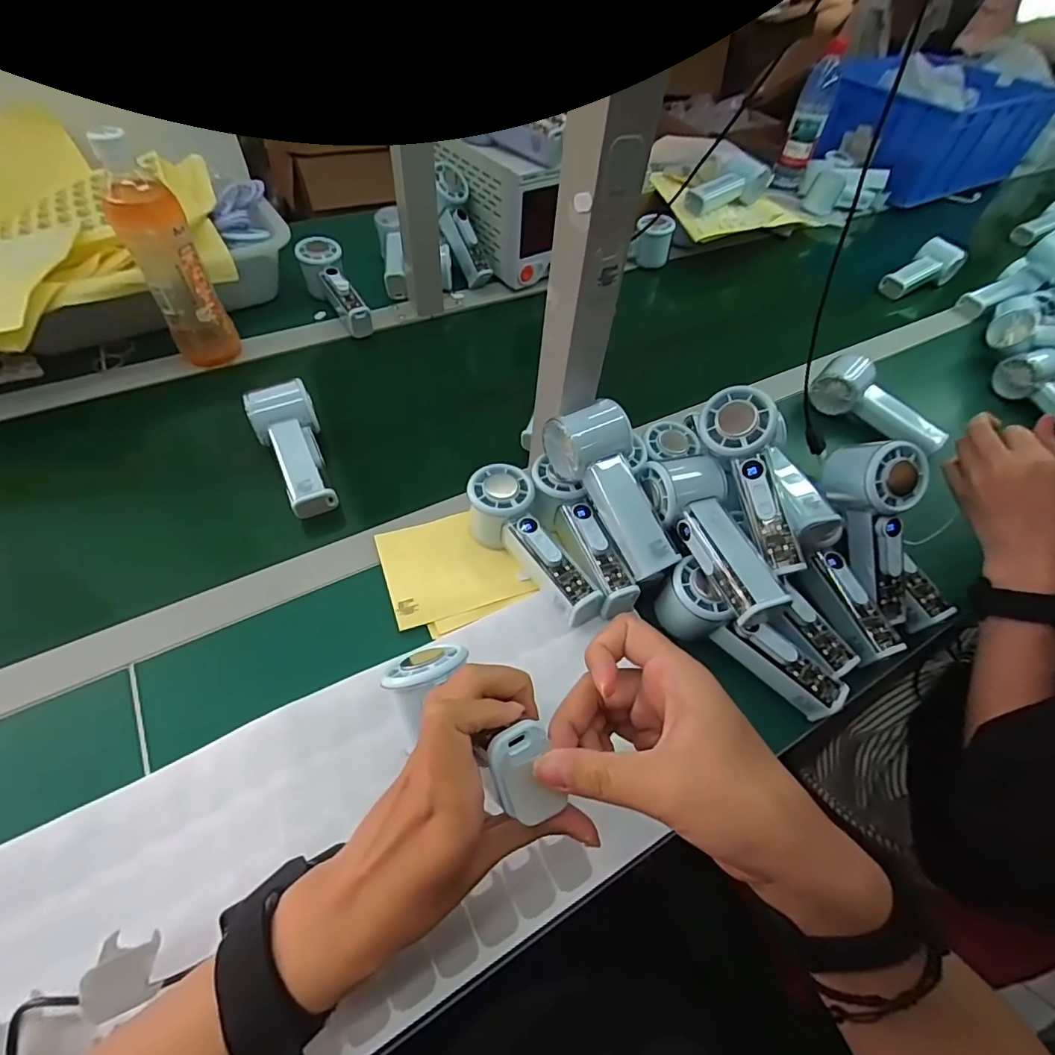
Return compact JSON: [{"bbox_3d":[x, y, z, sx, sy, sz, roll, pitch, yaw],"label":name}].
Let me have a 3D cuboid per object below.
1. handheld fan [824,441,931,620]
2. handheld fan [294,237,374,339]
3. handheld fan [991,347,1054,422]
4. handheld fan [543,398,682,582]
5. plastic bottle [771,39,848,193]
[{"bbox_3d":[0.298,0.005,0.439,0.047,0.070,0.156,-13,98,-14],"label":"handheld fan"},{"bbox_3d":[-0.246,-0.308,0.666,0.051,0.058,0.152,-30,76,-24],"label":"handheld fan"},{"bbox_3d":[0.681,-0.163,0.653,0.062,0.066,0.152,-25,72,-22],"label":"handheld fan"},{"bbox_3d":[0.072,-0.031,0.427,0.059,0.050,0.152,-22,79,-20],"label":"handheld fan"},{"bbox_3d":[0.541,-0.780,0.979,0.061,0.215,0.066,20,54,10],"label":"plastic bottle"}]

